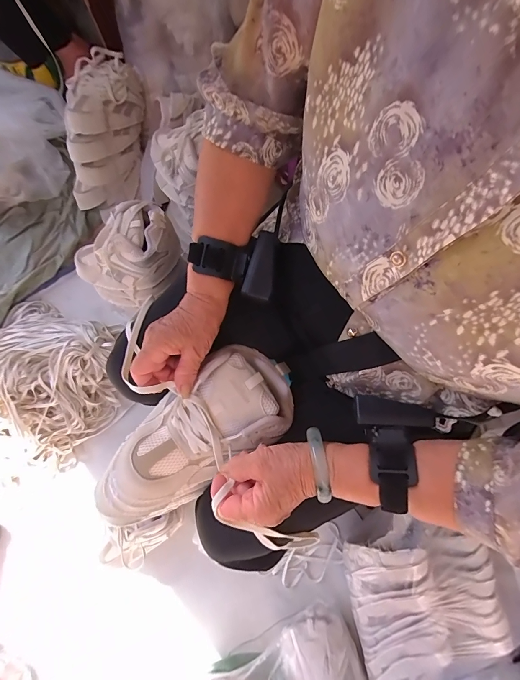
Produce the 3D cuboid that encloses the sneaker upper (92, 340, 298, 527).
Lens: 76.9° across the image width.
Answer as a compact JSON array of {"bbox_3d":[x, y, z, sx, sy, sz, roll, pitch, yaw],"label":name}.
[{"bbox_3d":[-0.078,0.111,0.376,0.255,0.072,0.111,-39,82,1],"label":"sneaker upper"}]

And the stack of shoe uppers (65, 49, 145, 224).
[{"bbox_3d":[-0.352,-0.476,0.756,0.120,0.172,0.312,13,80,2],"label":"stack of shoe uppers"}]

